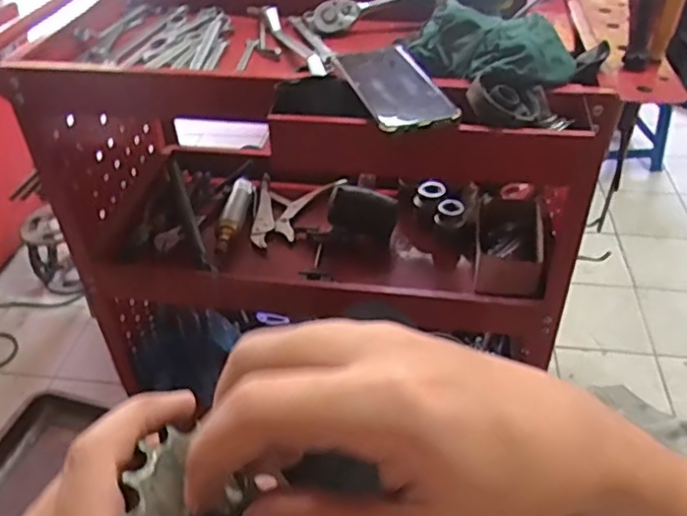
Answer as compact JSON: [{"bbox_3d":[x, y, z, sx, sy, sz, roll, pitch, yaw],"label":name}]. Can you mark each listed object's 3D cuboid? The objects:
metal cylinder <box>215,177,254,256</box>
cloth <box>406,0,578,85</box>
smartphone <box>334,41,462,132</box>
[{"bbox_3d":[-0.176,-0.072,1.023,0.037,0.032,0.167,5,40,7],"label":"metal cylinder"},{"bbox_3d":[0.140,-0.220,0.645,0.177,0.046,0.085,29,48,32],"label":"cloth"},{"bbox_3d":[0.049,-0.173,0.614,0.082,0.010,0.158,-11,40,-12],"label":"smartphone"}]

